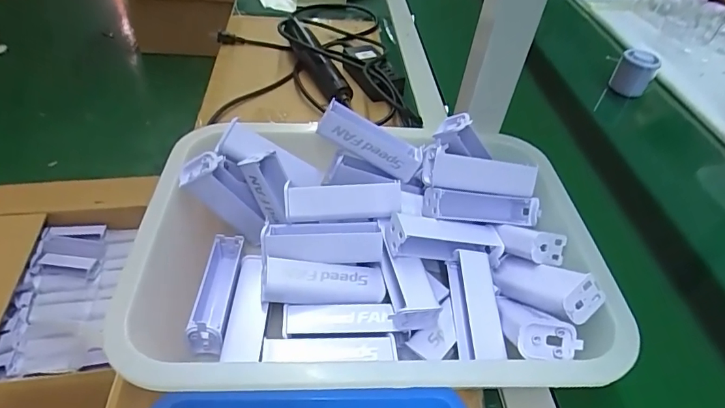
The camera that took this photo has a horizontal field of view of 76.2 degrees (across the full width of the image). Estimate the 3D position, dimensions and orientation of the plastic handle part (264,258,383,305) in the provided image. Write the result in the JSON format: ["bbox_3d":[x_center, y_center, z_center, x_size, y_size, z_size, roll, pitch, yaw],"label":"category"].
[{"bbox_3d":[-0.031,0.064,0.388,0.100,0.024,0.031,0,45,-7],"label":"plastic handle part"}]

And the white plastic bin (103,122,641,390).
[{"bbox_3d":[0.007,0.043,0.393,0.341,0.100,0.252,2,44,-5],"label":"white plastic bin"}]

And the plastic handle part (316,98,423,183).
[{"bbox_3d":[0.008,-0.061,0.449,0.101,0.036,0.027,28,41,-18],"label":"plastic handle part"}]

